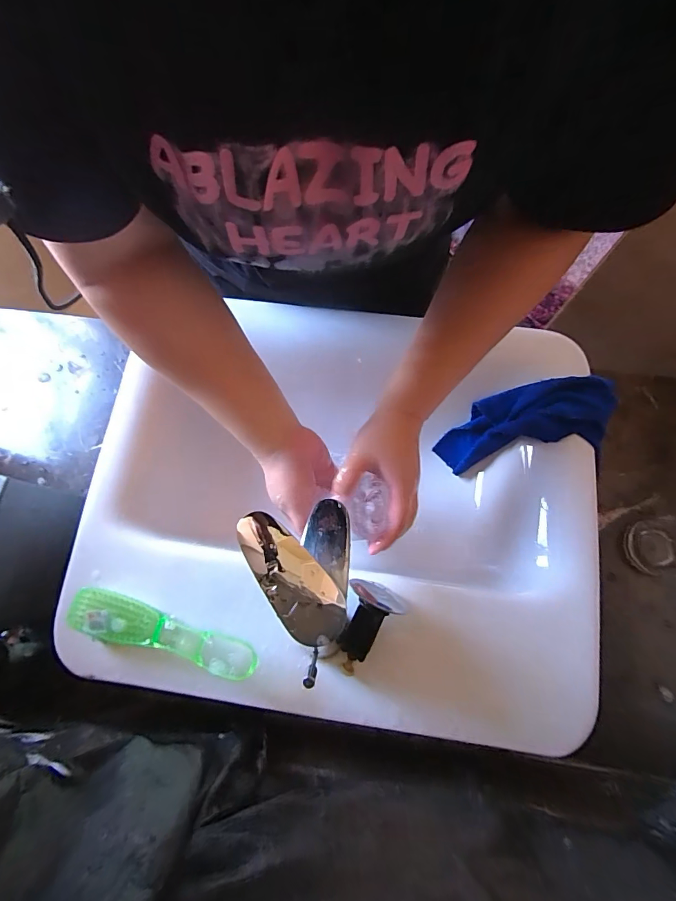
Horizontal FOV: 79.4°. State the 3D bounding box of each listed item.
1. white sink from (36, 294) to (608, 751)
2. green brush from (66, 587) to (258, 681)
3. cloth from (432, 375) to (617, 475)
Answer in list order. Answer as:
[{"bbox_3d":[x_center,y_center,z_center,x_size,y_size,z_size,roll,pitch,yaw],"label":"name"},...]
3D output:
[{"bbox_3d":[-0.003,0.053,0.465,0.539,0.134,0.424,7,75,1],"label":"white sink"},{"bbox_3d":[-0.164,0.168,0.379,0.186,0.042,0.039,12,75,3],"label":"green brush"},{"bbox_3d":[0.212,-0.027,0.483,0.202,0.046,0.082,-22,72,35],"label":"cloth"}]

